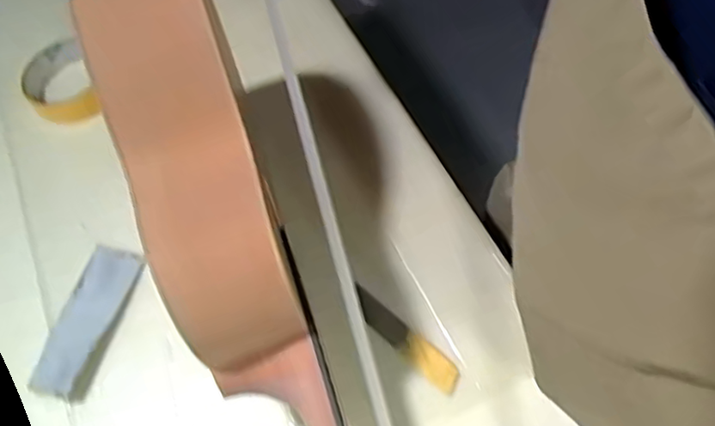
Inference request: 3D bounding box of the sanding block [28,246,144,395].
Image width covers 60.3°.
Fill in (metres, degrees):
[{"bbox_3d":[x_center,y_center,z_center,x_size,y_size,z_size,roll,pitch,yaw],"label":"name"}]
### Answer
[{"bbox_3d":[-0.206,0.079,0.466,0.043,0.007,0.114,15,62,12],"label":"sanding block"}]

